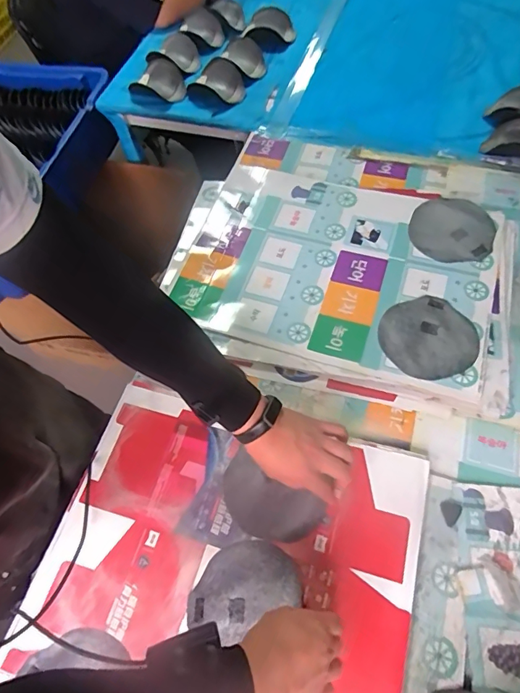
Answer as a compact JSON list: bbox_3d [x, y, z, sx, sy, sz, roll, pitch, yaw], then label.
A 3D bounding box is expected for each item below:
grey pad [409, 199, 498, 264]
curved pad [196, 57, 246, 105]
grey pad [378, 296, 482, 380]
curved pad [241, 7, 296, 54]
[{"bbox_3d":[0.348,-0.216,0.805,0.141,0.012,0.152,19,64,14],"label":"grey pad"},{"bbox_3d":[-0.082,-0.633,1.067,0.091,0.029,0.139,-42,66,-17],"label":"curved pad"},{"bbox_3d":[0.266,-0.014,0.705,0.145,0.006,0.141,-29,61,-12],"label":"grey pad"},{"bbox_3d":[0.025,-0.816,1.163,0.136,0.056,0.143,2,62,6],"label":"curved pad"}]

